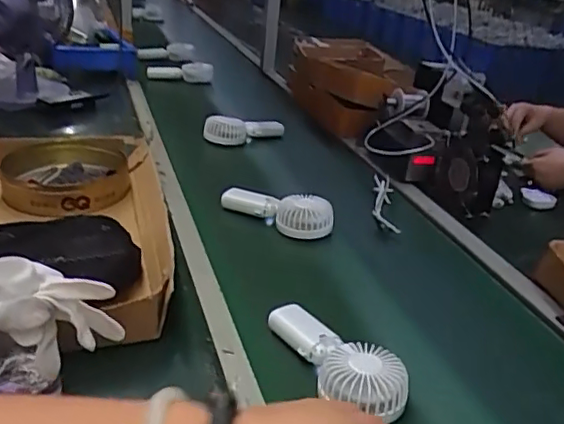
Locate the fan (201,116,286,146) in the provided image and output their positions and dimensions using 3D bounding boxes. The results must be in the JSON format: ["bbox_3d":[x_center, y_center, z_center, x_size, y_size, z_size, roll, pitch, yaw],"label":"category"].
[{"bbox_3d":[-0.081,-0.177,1.255,0.189,0.060,0.041,-12,30,-32],"label":"fan"}]

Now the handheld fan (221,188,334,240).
[{"bbox_3d":[-0.010,-0.002,0.943,0.182,0.049,0.070,21,29,30],"label":"handheld fan"}]

